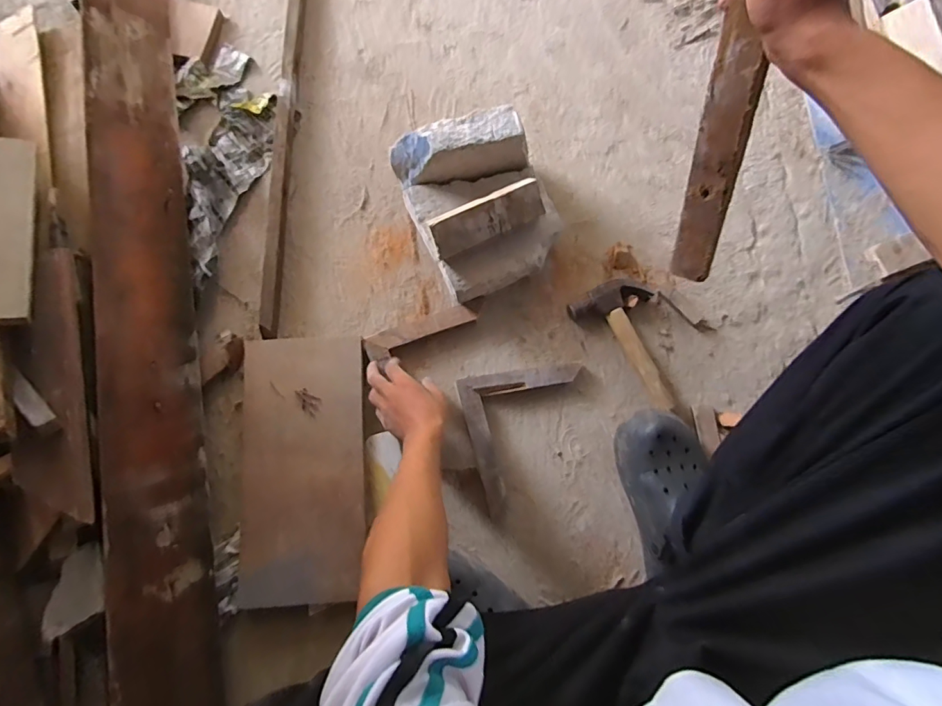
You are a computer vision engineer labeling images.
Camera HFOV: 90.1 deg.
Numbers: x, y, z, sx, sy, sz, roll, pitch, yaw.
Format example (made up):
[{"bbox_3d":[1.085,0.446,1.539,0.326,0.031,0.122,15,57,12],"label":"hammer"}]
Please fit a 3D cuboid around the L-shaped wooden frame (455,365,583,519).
[{"bbox_3d":[0.089,0.114,0.694,0.180,0.028,0.192,-14,77,-4],"label":"L-shaped wooden frame"}]

